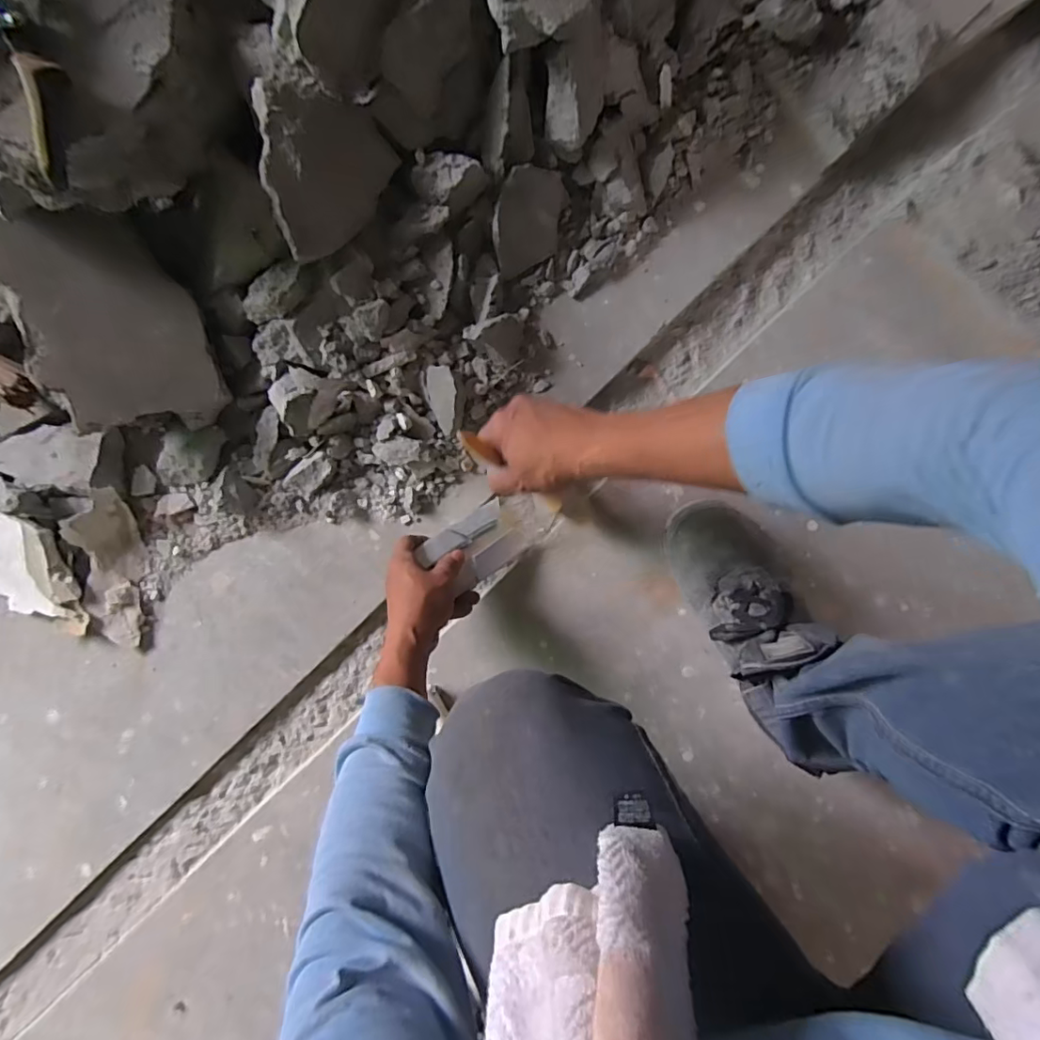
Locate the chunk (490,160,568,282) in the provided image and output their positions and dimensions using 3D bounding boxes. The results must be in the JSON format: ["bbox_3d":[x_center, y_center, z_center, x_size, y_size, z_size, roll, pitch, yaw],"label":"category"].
[{"bbox_3d":[0.007,-0.319,0.580,0.069,0.019,0.103,-1,126,-17],"label":"chunk"}]

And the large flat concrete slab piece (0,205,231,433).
[{"bbox_3d":[-0.419,-0.201,0.556,0.157,0.027,0.214,-19,102,-22],"label":"large flat concrete slab piece"}]

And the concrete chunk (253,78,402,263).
[{"bbox_3d":[-0.186,-0.326,0.521,0.119,0.026,0.138,-5,109,-35],"label":"concrete chunk"}]

